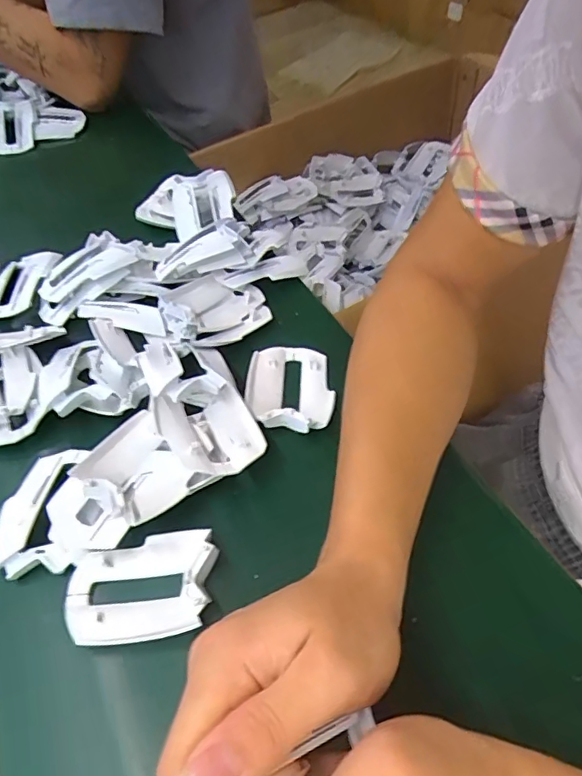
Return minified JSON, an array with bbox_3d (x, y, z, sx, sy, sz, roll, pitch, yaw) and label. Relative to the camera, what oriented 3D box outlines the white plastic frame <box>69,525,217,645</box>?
[{"bbox_3d":[-0.083,0.108,0.292,0.081,0.010,0.059,-8,50,-2],"label":"white plastic frame"}]

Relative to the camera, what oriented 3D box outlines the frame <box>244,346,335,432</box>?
[{"bbox_3d":[-0.001,-0.002,0.379,0.061,0.016,0.079,1,51,5],"label":"frame"}]

